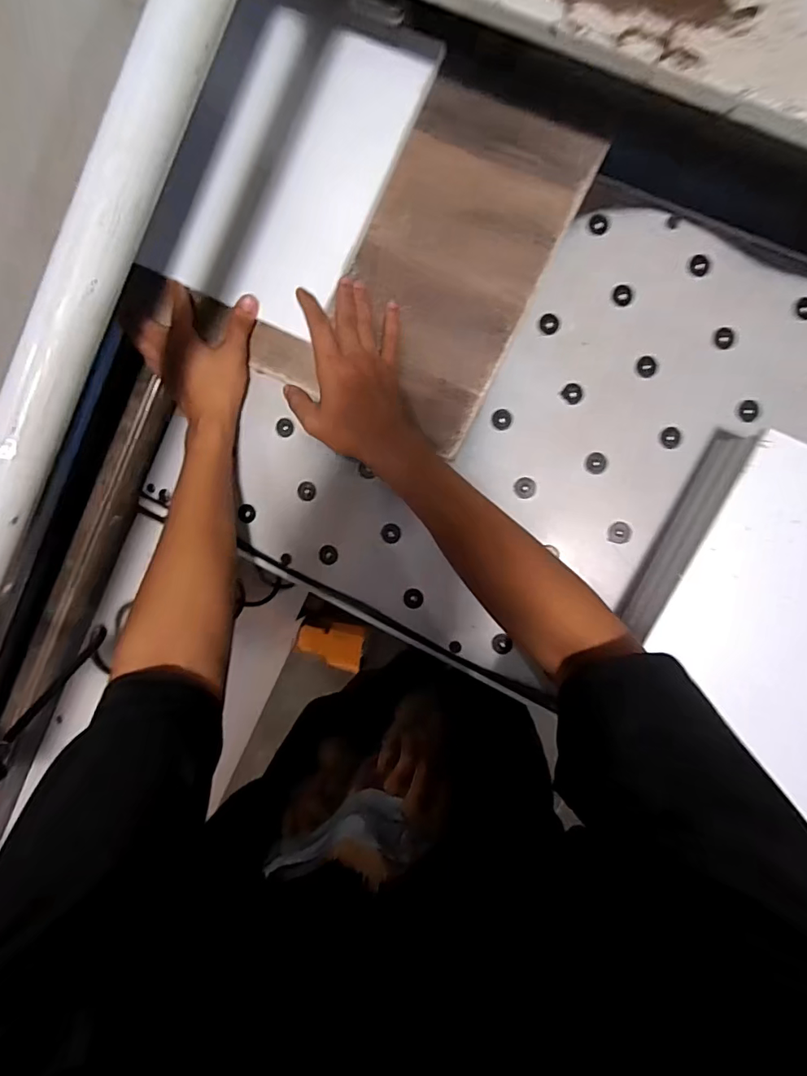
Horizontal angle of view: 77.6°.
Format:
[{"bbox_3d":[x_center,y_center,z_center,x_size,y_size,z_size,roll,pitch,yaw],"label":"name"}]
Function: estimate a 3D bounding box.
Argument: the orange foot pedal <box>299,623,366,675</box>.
[{"bbox_3d":[-0.206,0.305,1.409,0.183,0.047,0.125,8,94,8],"label":"orange foot pedal"}]

